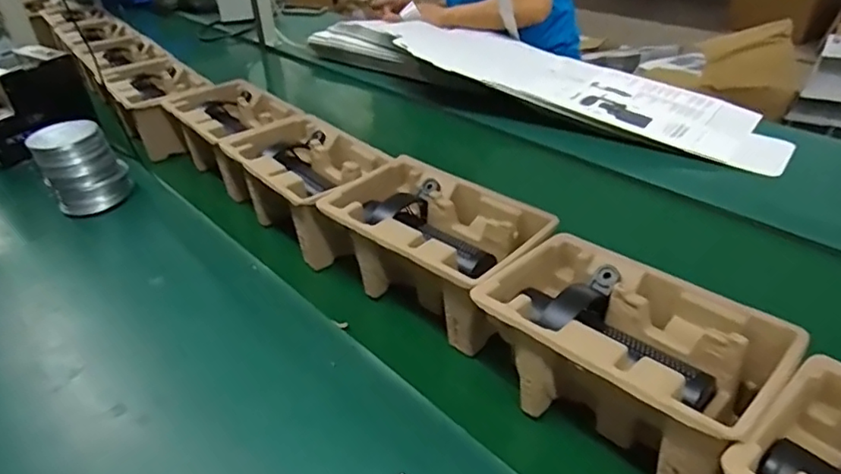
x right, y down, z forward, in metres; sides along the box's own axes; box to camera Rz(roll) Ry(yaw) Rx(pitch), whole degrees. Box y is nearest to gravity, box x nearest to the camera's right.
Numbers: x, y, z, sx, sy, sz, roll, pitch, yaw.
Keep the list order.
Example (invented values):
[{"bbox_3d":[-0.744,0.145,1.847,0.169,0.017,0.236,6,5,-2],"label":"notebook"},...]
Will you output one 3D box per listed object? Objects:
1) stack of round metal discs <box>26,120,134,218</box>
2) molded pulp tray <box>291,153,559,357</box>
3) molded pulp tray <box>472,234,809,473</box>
[{"bbox_3d":[-0.506,-0.108,0.870,0.108,0.112,0.113,-24,42,-28],"label":"stack of round metal discs"},{"bbox_3d":[0.002,0.006,0.657,0.262,0.104,0.151,29,46,35],"label":"molded pulp tray"},{"bbox_3d":[0.171,0.097,0.497,0.150,0.103,0.227,-28,44,-32],"label":"molded pulp tray"}]

